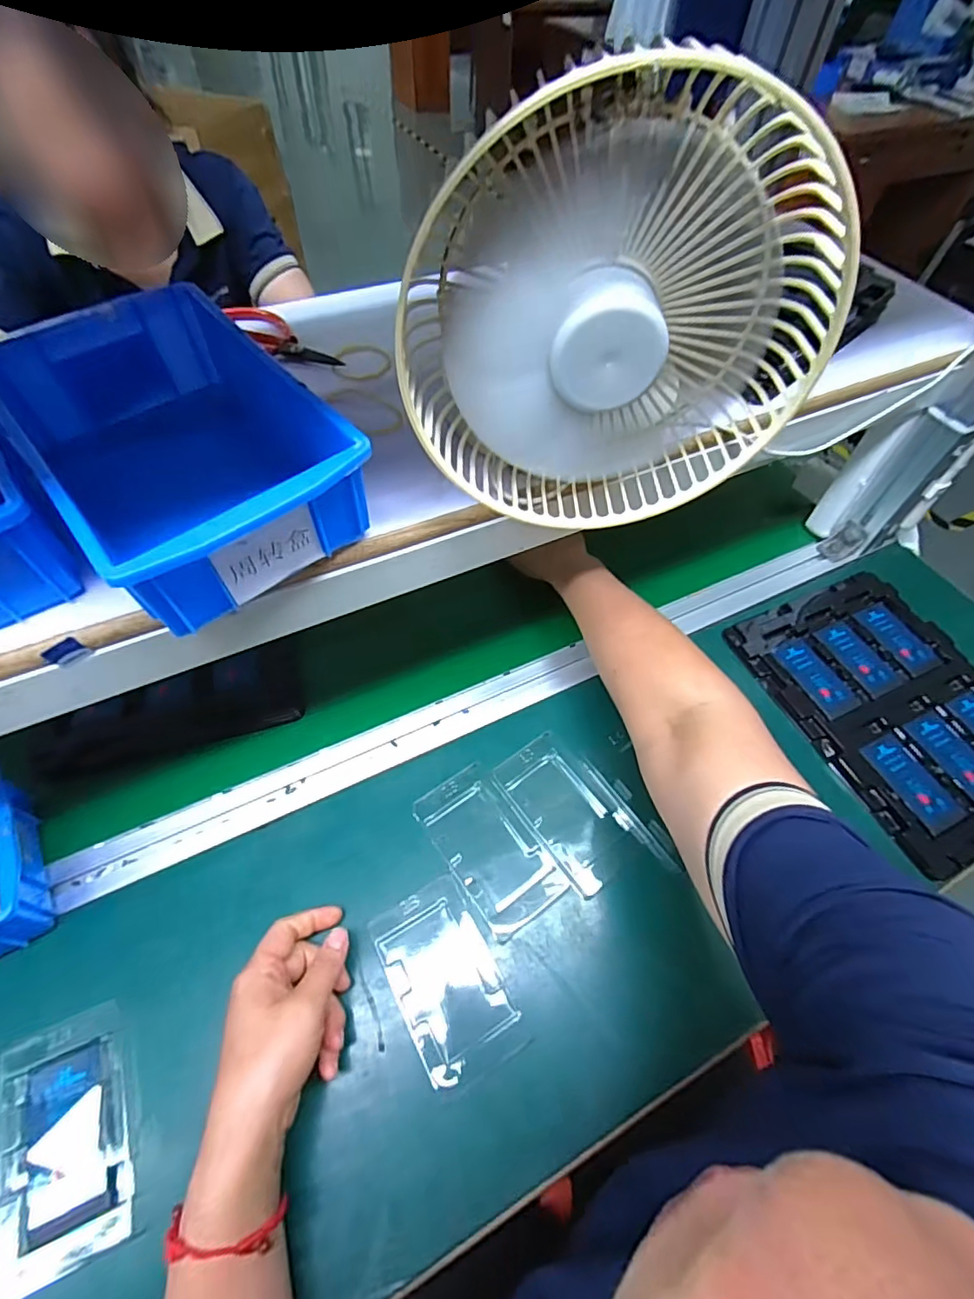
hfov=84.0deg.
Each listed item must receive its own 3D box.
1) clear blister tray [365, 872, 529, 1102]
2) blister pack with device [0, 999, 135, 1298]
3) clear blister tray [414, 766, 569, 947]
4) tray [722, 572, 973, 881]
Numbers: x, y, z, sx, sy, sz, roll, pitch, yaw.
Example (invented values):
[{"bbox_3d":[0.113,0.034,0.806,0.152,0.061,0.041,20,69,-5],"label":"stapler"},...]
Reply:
[{"bbox_3d":[-0.029,0.238,0.392,0.072,0.012,0.123,-24,60,-17],"label":"clear blister tray"},{"bbox_3d":[-0.265,0.303,0.336,0.072,0.009,0.127,-17,58,-13],"label":"blister pack with device"},{"bbox_3d":[0.001,0.161,0.445,0.069,0.013,0.124,-31,62,-20],"label":"clear blister tray"},{"bbox_3d":[0.406,0.056,0.545,0.212,0.035,0.274,-21,59,-15],"label":"tray"}]

